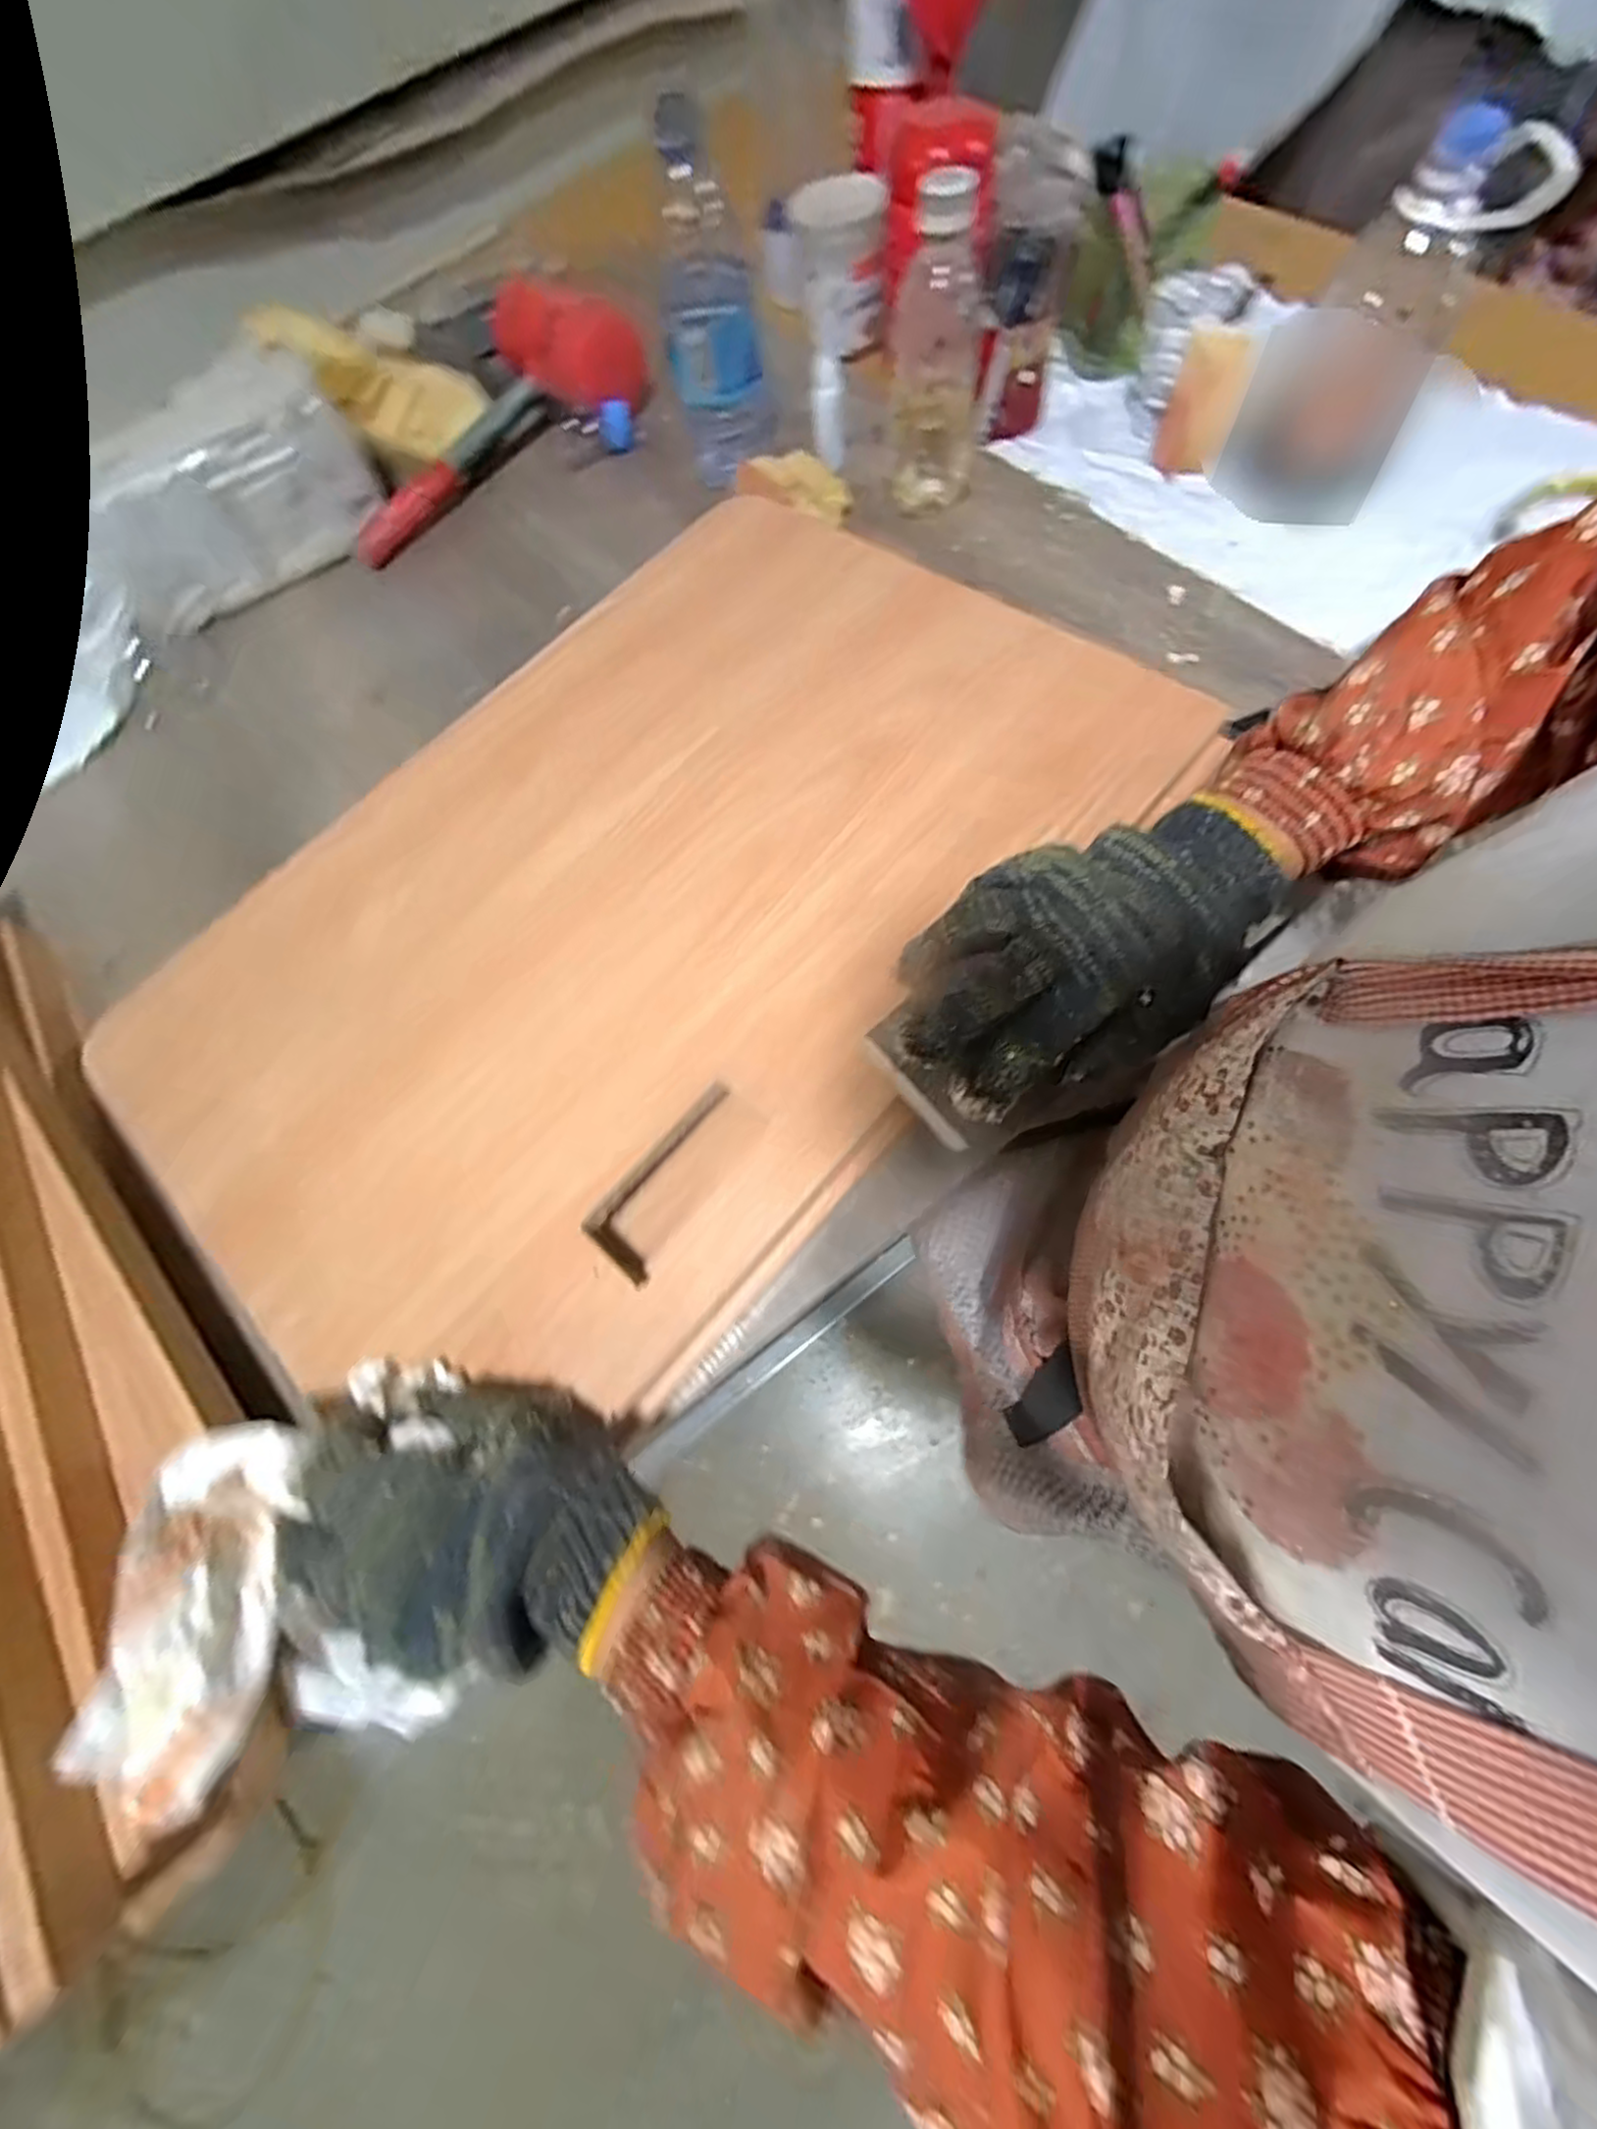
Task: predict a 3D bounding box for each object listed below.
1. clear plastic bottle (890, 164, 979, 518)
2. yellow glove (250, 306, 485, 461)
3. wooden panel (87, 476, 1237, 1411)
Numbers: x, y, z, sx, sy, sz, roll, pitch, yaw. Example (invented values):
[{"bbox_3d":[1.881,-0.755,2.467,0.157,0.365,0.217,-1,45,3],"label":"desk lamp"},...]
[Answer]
[{"bbox_3d":[0.097,-0.483,0.475,0.060,0.167,0.050,7,71,11],"label":"clear plastic bottle"},{"bbox_3d":[-0.376,-0.593,0.601,0.203,0.052,0.072,23,69,-4],"label":"yellow glove"},{"bbox_3d":[-0.090,-0.106,0.390,0.380,0.016,0.555,39,78,17],"label":"wooden panel"}]

